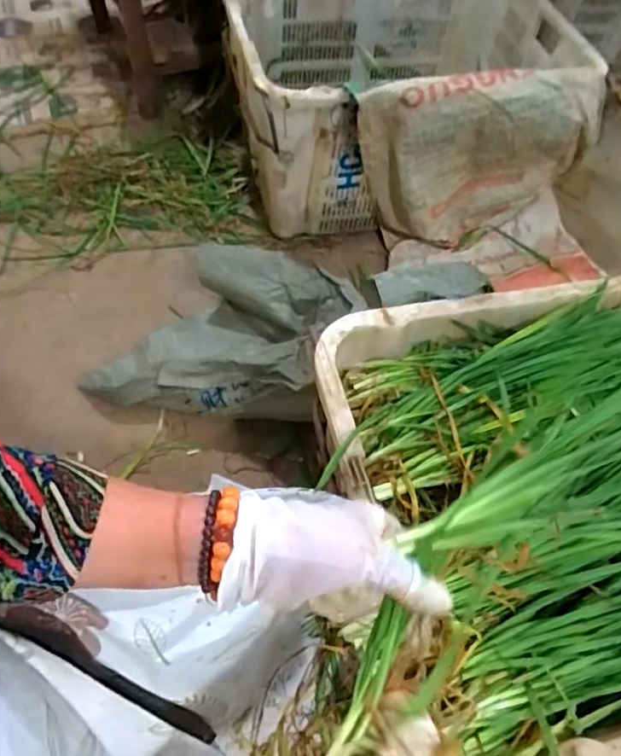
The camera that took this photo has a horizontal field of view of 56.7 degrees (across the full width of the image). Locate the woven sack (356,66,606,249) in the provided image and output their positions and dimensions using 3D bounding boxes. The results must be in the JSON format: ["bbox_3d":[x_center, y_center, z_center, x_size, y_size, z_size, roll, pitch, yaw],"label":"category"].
[{"bbox_3d":[0.332,-0.440,1.187,0.517,0.351,0.103,-16,58,-16],"label":"woven sack"}]

